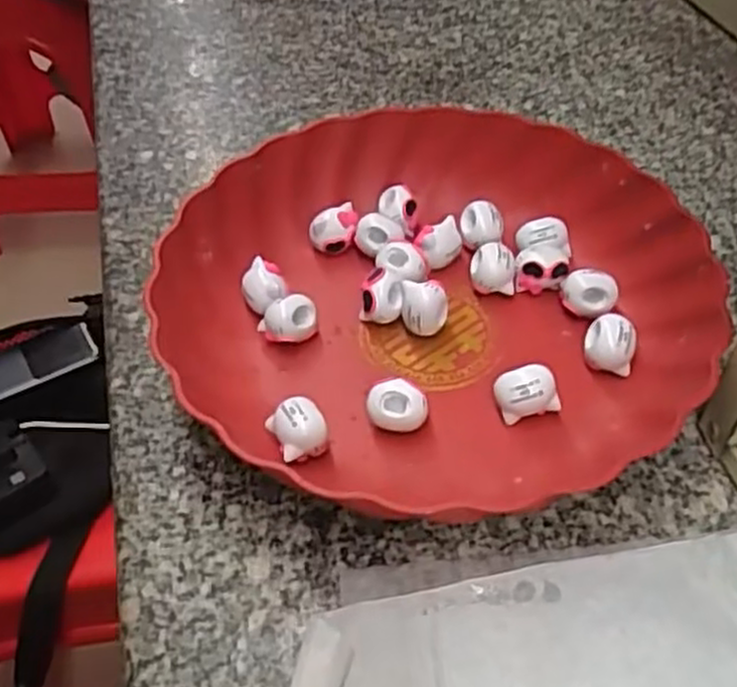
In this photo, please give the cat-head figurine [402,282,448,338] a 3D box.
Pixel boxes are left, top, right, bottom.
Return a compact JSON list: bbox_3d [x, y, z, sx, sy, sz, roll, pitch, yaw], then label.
[{"bbox_3d":[0.026,-0.015,0.374,0.021,0.029,0.016,-1,47,4],"label":"cat-head figurine"}]

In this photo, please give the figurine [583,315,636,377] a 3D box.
[{"bbox_3d":[0.108,0.001,0.357,0.021,0.021,0.018,15,50,17],"label":"figurine"}]

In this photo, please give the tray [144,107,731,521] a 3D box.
[{"bbox_3d":[0.028,-0.028,0.375,0.245,0.045,0.219,-7,47,-2],"label":"tray"}]

